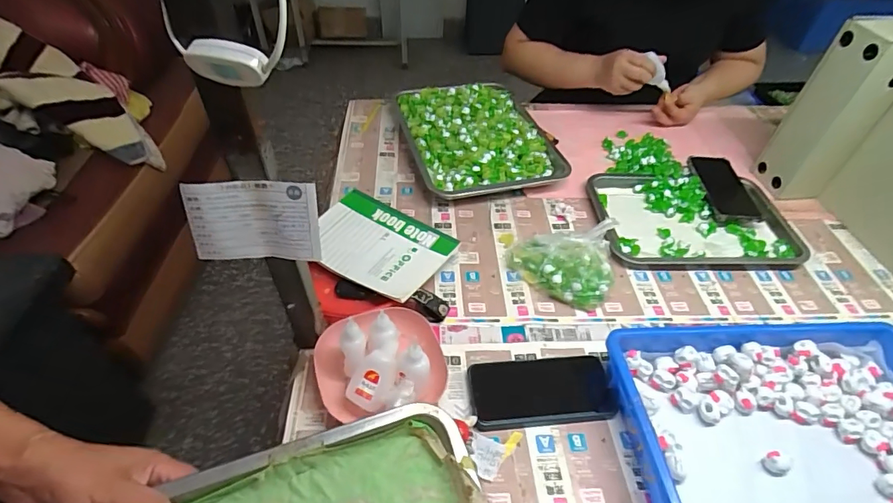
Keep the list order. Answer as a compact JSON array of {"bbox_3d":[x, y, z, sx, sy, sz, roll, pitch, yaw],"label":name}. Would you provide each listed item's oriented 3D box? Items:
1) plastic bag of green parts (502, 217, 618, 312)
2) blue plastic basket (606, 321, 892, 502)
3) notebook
[{"bbox_3d":[0.169,0.008,0.673,0.148,0.051,0.127,19,47,16],"label":"plastic bag of green parts"},{"bbox_3d":[0.379,0.195,0.495,0.372,0.060,0.243,-2,45,-5],"label":"blue plastic basket"},{"bbox_3d":[-0.101,-0.014,0.661,0.203,0.014,0.140,24,52,23],"label":"notebook"}]

